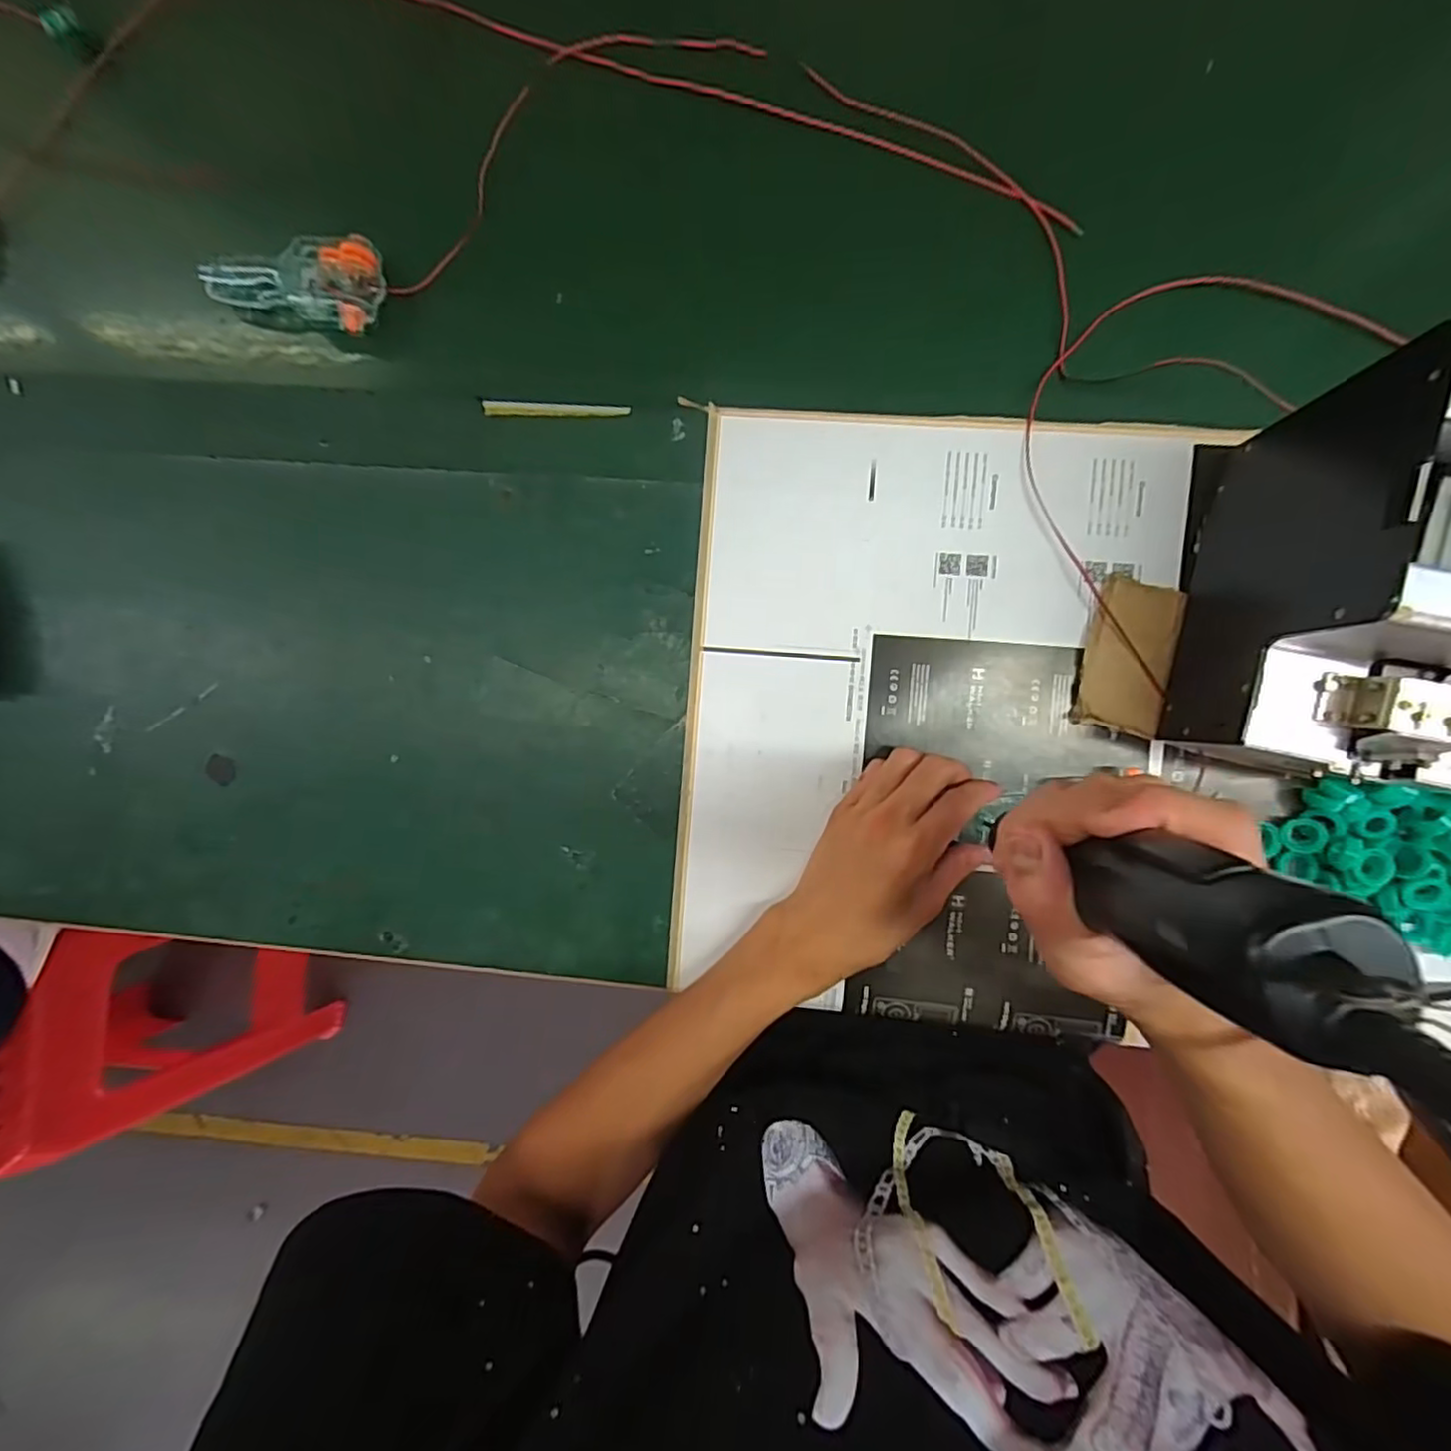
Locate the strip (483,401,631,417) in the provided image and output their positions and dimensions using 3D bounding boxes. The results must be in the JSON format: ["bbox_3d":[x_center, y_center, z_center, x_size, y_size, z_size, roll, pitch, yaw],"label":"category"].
[{"bbox_3d":[-0.116,-0.217,0.434,0.099,0.004,0.010,2,91,4],"label":"strip"}]

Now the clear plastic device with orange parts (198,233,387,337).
[{"bbox_3d":[-0.300,-0.316,0.447,0.121,0.026,0.061,13,92,4],"label":"clear plastic device with orange parts"}]

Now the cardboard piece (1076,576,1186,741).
[{"bbox_3d":[0.256,-0.044,0.405,0.052,0.009,0.092,12,92,4],"label":"cardboard piece"}]

